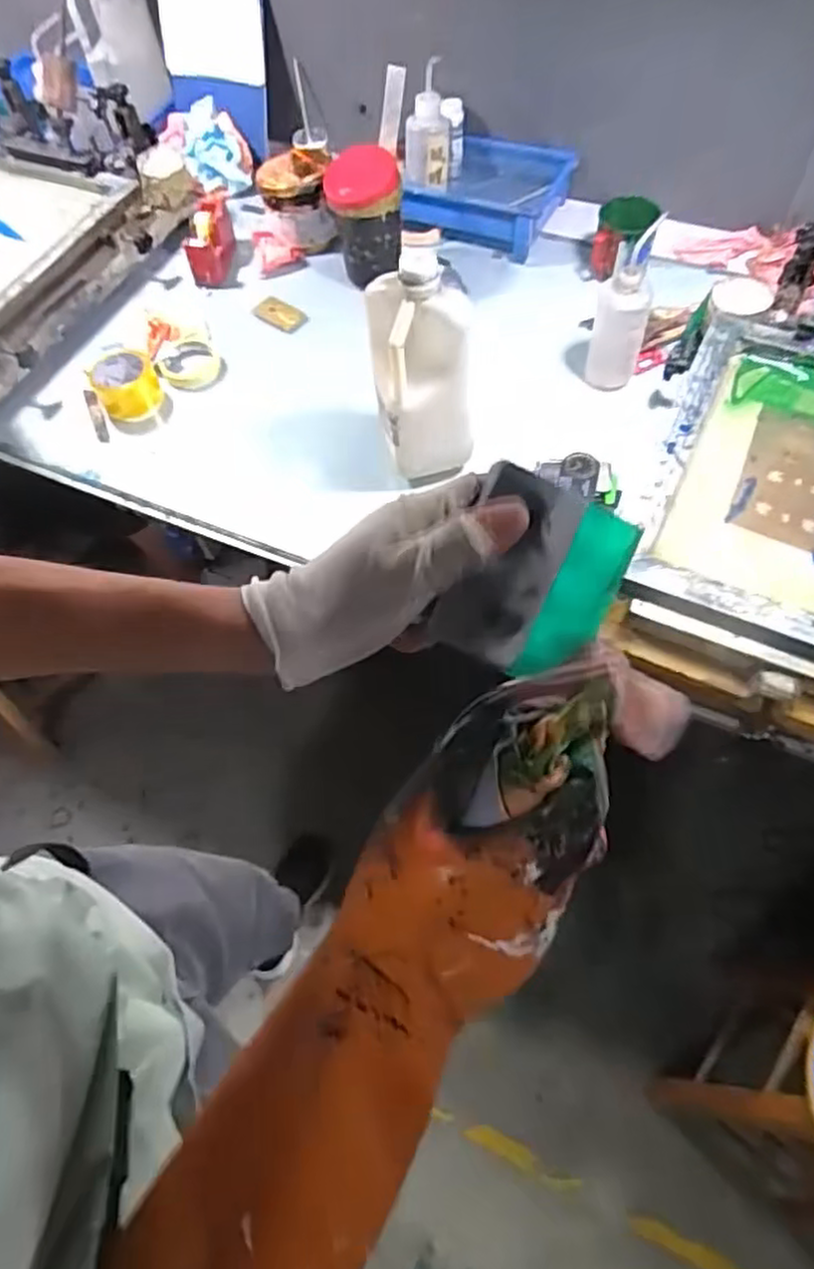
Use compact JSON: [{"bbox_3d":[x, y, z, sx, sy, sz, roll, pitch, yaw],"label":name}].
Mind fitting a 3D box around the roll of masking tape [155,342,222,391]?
[{"bbox_3d":[-0.348,-0.429,1.146,0.095,0.026,0.091,-17,61,-6],"label":"roll of masking tape"}]

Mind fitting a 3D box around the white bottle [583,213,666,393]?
[{"bbox_3d":[0.296,-0.435,0.988,0.079,0.182,0.075,13,63,10],"label":"white bottle"}]

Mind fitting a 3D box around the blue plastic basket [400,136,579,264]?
[{"bbox_3d":[0.154,-0.766,1.242,0.223,0.071,0.227,21,64,14],"label":"blue plastic basket"}]

